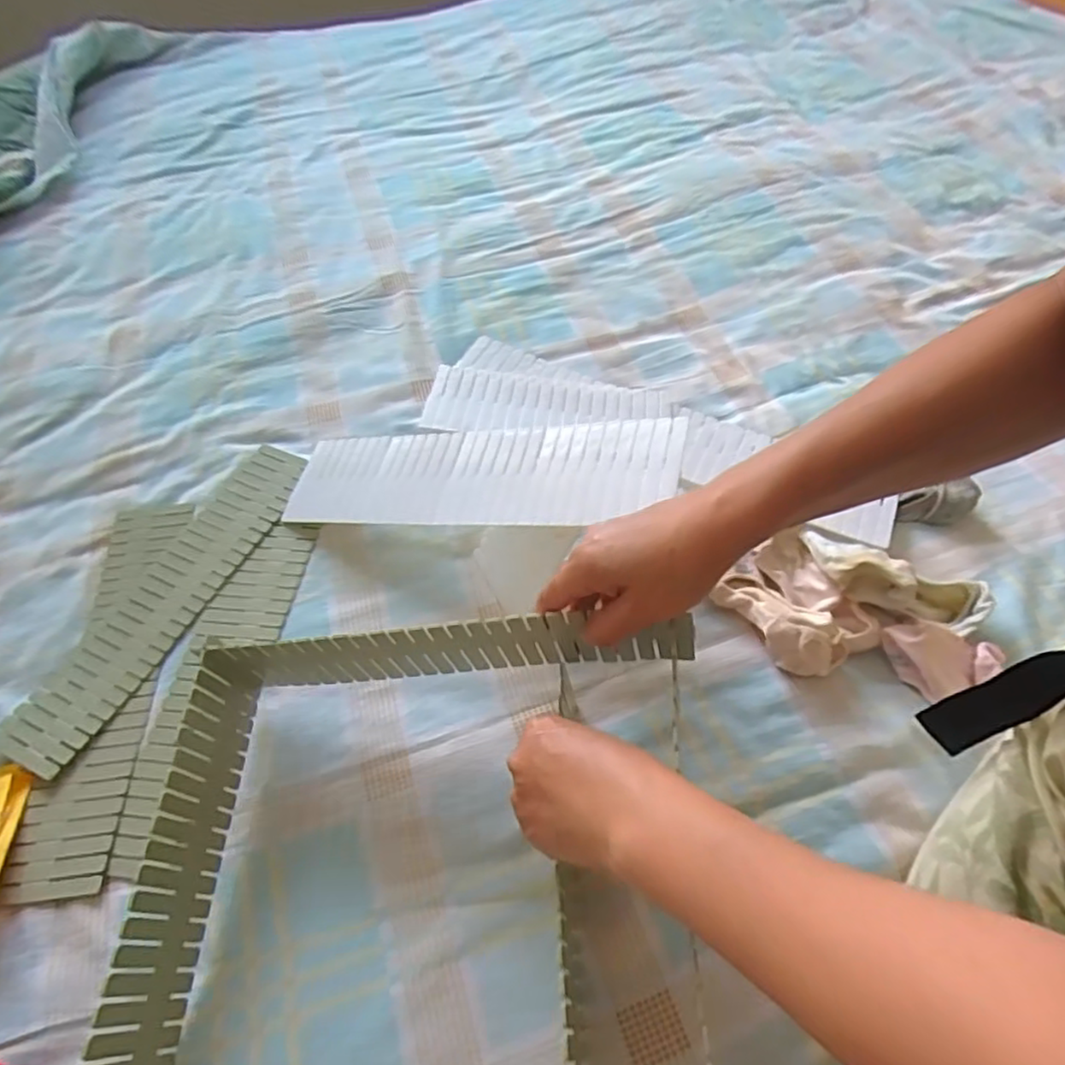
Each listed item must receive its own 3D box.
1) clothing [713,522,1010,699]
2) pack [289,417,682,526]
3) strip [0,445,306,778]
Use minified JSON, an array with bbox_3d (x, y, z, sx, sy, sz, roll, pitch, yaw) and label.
[{"bbox_3d":[0.247,0.051,0.504,0.186,0.053,0.118,11,56,11],"label":"clothing"},{"bbox_3d":[-0.055,-0.046,0.537,0.342,0.011,0.095,0,59,24],"label":"pack"},{"bbox_3d":[-0.300,0.043,0.556,0.078,0.011,0.307,20,59,16],"label":"strip"}]

